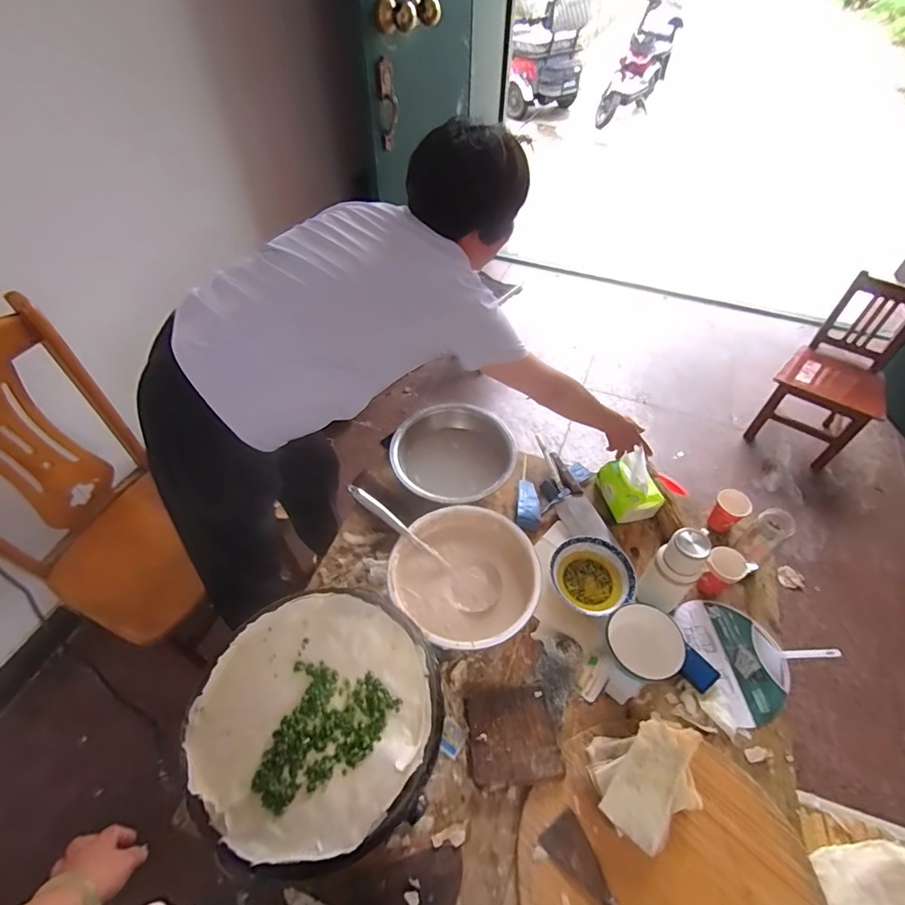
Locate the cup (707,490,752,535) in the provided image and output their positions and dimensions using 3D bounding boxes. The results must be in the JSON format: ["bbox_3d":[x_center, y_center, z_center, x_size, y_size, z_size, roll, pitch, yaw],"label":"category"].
[{"bbox_3d":[0.651,0.143,1.131,0.064,0.107,0.069,0,50,0],"label":"cup"}]

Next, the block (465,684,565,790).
[{"bbox_3d":[0.106,0.504,0.854,0.153,0.020,0.151,-6,50,-5],"label":"block"}]

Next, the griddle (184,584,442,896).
[{"bbox_3d":[-0.208,0.402,0.742,0.365,0.051,0.373,0,50,0],"label":"griddle"}]

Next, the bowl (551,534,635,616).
[{"bbox_3d":[0.301,0.267,1.033,0.167,0.049,0.165,0,50,0],"label":"bowl"}]

